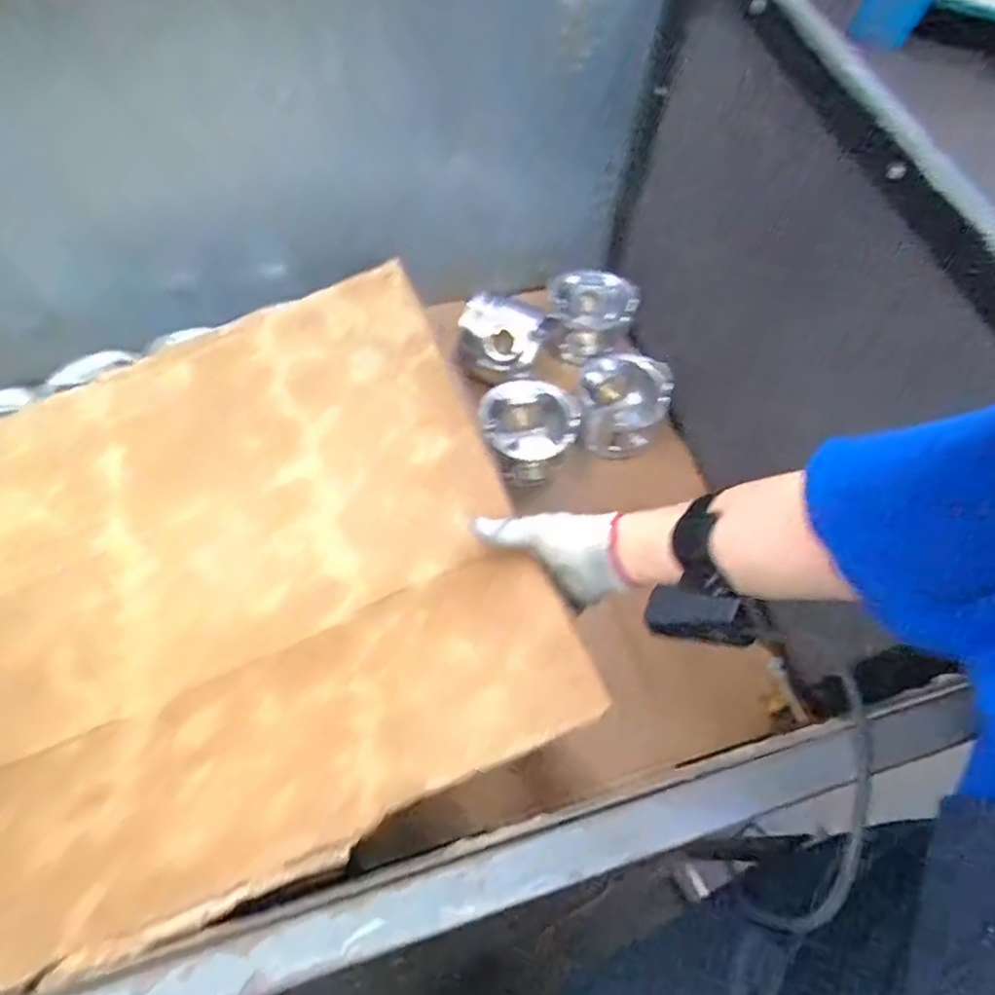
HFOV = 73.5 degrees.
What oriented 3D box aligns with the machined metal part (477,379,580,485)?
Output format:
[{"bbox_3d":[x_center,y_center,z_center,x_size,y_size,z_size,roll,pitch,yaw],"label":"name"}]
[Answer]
[{"bbox_3d":[0.035,-0.083,0.842,0.115,0.079,0.105,1,62,-2],"label":"machined metal part"}]

